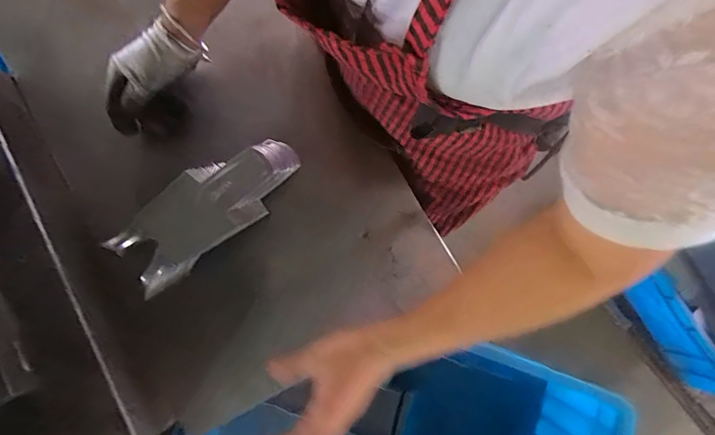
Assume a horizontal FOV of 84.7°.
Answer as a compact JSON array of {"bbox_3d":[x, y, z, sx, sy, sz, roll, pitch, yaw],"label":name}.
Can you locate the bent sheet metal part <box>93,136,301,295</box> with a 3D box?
[{"bbox_3d":[-0.148,-0.015,0.415,0.080,0.064,0.209,45,68,8],"label":"bent sheet metal part"}]

